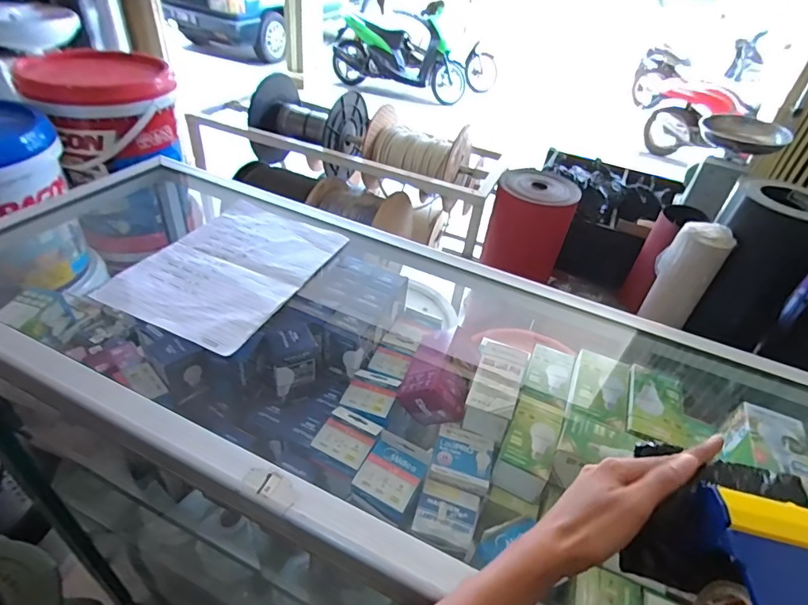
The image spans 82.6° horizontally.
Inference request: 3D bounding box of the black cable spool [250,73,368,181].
[{"bbox_3d":[-0.311,-0.564,1.516,0.318,0.266,0.274,19,40,14],"label":"black cable spool"}]

